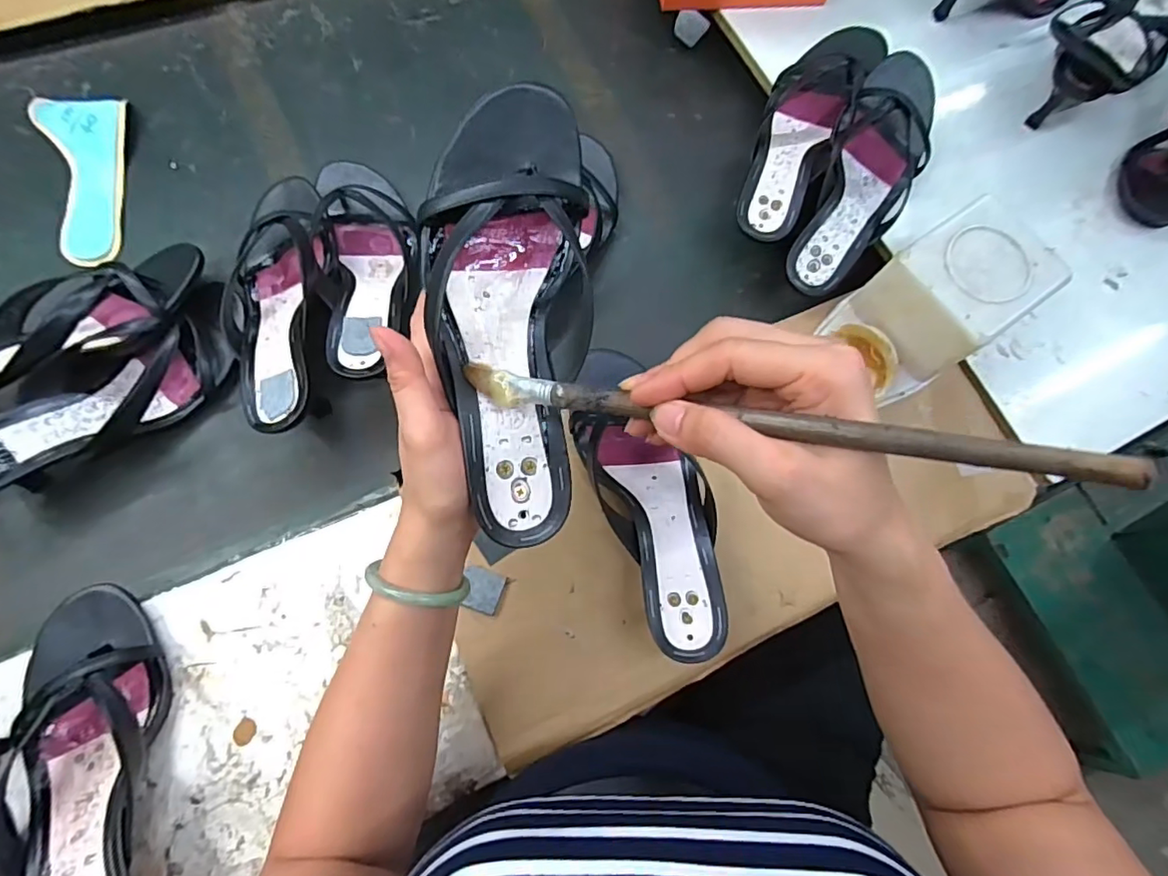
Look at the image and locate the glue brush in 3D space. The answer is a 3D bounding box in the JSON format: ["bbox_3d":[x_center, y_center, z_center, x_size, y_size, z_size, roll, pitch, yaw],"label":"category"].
[{"bbox_3d":[0.053,-0.011,0.237,0.269,0.010,0.015,9,69,31],"label":"glue brush"}]

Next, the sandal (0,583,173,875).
[{"bbox_3d":[-0.332,0.227,0.370,0.102,0.063,0.249,-14,72,-8],"label":"sandal"}]

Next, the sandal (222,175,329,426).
[{"bbox_3d":[-0.269,-0.121,0.493,0.087,0.067,0.259,-8,72,-6],"label":"sandal"}]

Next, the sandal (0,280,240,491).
[{"bbox_3d":[-0.385,-0.028,0.465,0.074,0.069,0.241,43,74,11],"label":"sandal"}]

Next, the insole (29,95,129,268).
[{"bbox_3d":[-0.494,-0.248,0.548,0.085,0.012,0.179,-5,80,-9],"label":"insole"}]

